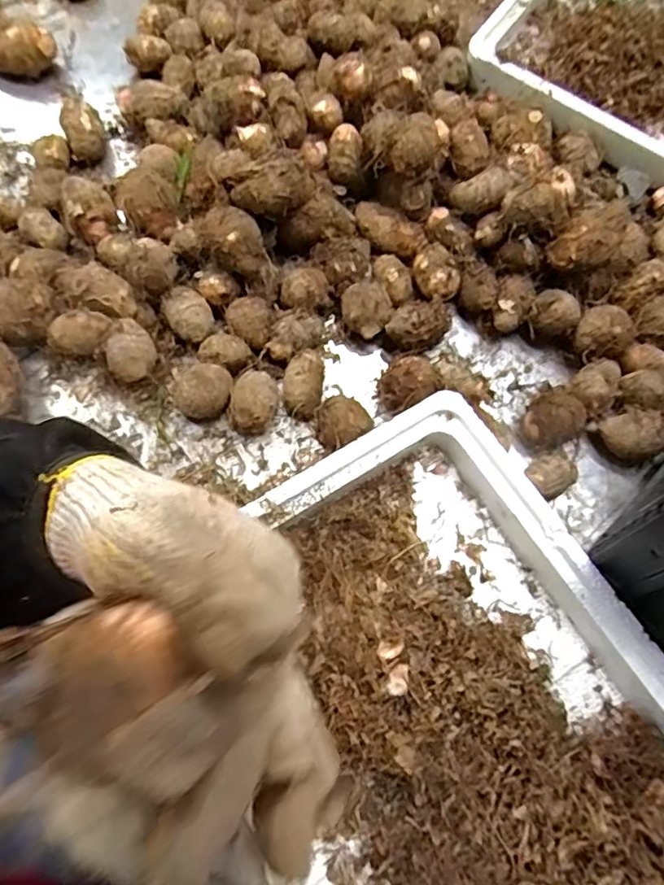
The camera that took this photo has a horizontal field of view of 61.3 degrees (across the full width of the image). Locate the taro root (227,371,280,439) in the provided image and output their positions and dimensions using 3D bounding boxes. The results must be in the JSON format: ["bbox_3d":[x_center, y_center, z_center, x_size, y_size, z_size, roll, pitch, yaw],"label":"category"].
[{"bbox_3d":[-0.068,-0.037,0.498,0.040,0.037,0.056,10,70,1],"label":"taro root"}]

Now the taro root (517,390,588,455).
[{"bbox_3d":[0.197,-0.022,0.502,0.055,0.042,0.049,-30,74,-12],"label":"taro root"}]

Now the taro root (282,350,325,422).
[{"bbox_3d":[-0.025,-0.052,0.504,0.034,0.028,0.055,8,70,0],"label":"taro root"}]

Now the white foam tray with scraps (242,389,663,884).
[{"bbox_3d":[0.069,0.220,0.385,0.366,0.072,0.429,-31,75,-13],"label":"white foam tray with scraps"}]

